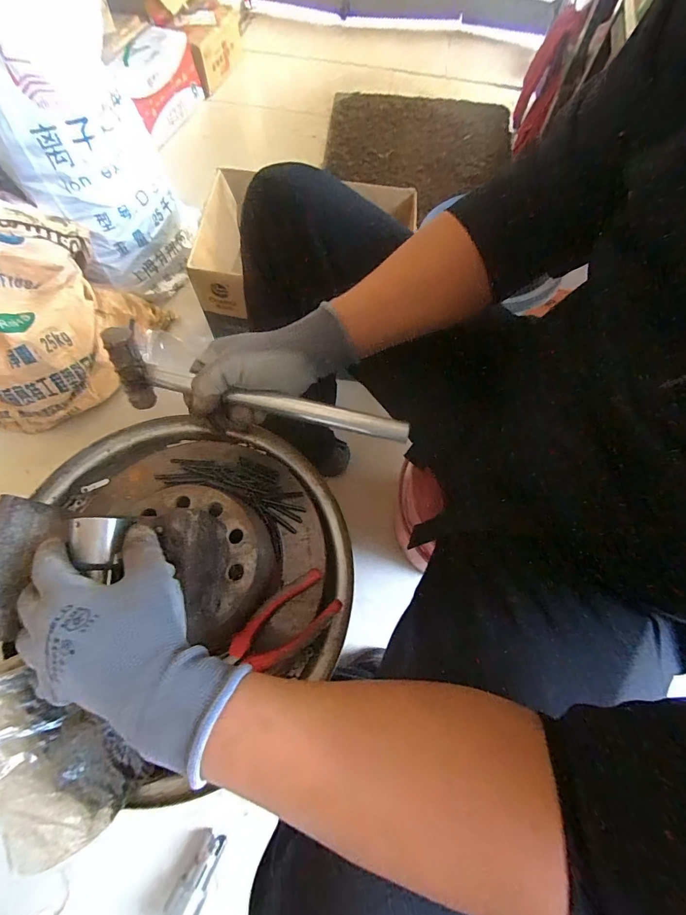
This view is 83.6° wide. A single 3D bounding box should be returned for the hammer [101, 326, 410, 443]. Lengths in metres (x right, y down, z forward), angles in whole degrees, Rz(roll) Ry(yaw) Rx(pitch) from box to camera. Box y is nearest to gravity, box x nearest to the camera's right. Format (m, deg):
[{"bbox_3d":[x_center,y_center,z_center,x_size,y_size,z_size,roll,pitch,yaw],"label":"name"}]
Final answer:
[{"bbox_3d":[-0.073,-0.050,0.350,0.265,0.075,0.032,13,68,1],"label":"hammer"}]

